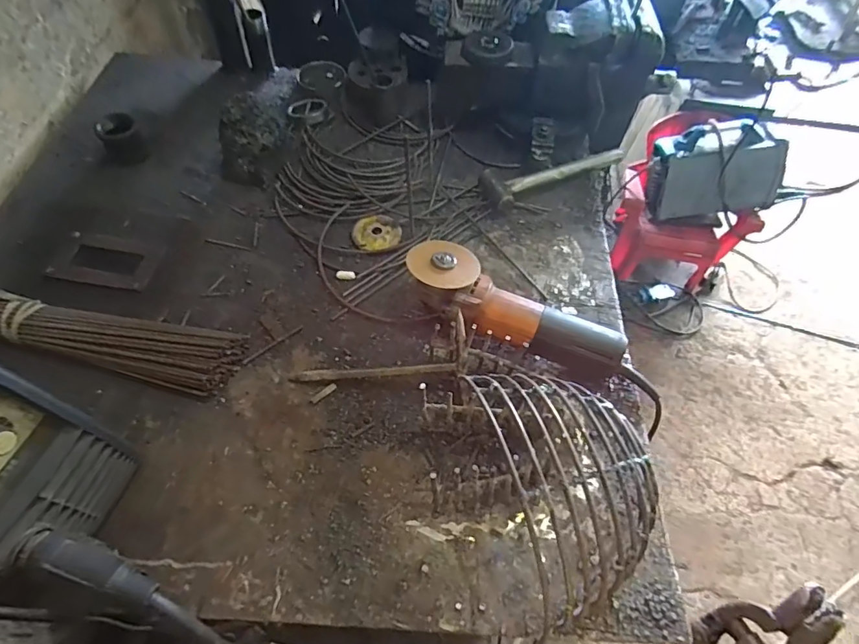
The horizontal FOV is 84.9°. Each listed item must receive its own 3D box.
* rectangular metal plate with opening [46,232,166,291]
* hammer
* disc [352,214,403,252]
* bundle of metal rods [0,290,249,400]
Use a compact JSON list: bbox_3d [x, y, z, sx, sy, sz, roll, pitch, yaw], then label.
[{"bbox_3d":[-0.439,-0.084,0.640,0.126,0.007,0.084,9,53,-7],"label":"rectangular metal plate with opening"},{"bbox_3d":[0.199,-0.246,0.765,0.236,0.033,0.078,-22,62,-16],"label":"hammer"},{"bbox_3d":[-0.080,-0.138,0.715,0.071,0.005,0.064,-7,59,-8],"label":"disc"},{"bbox_3d":[-0.414,0.015,0.572,0.362,0.045,0.085,11,58,4],"label":"bundle of metal rods"}]

